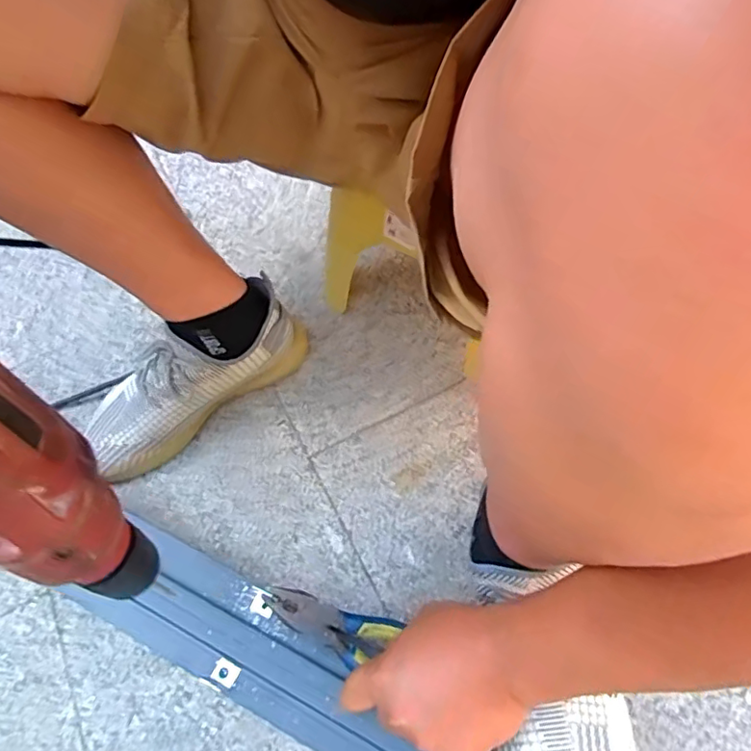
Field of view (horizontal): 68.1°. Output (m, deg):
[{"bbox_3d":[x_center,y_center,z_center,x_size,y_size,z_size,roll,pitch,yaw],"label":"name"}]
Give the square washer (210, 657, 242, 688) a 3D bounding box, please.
[{"bbox_3d":[-0.128,0.254,0.476,0.022,0.004,0.018,19,65,14],"label":"square washer"}]

